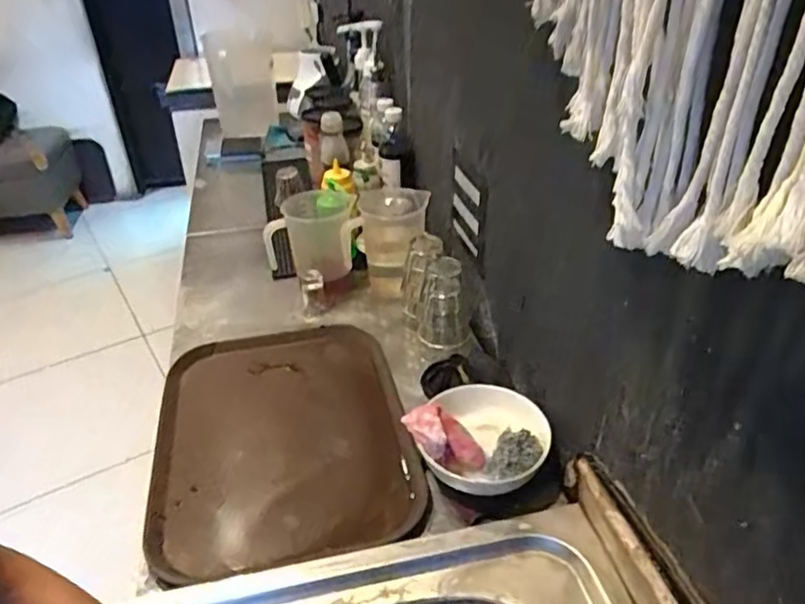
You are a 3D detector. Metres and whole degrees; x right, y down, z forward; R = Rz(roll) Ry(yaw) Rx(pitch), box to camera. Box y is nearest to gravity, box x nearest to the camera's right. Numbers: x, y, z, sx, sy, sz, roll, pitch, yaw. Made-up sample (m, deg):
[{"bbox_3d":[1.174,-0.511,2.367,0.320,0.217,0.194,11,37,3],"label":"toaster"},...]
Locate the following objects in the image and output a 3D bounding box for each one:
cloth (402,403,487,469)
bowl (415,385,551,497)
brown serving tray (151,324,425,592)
[{"bbox_3d":[0.046,0.156,0.694,0.065,0.060,0.067,-19,37,-23],"label":"cloth"},{"bbox_3d":[0.090,0.161,0.704,0.140,0.050,0.137,-3,32,2],"label":"bowl"},{"bbox_3d":[-0.157,0.160,0.792,0.305,0.032,0.396,-11,33,-11],"label":"brown serving tray"}]

